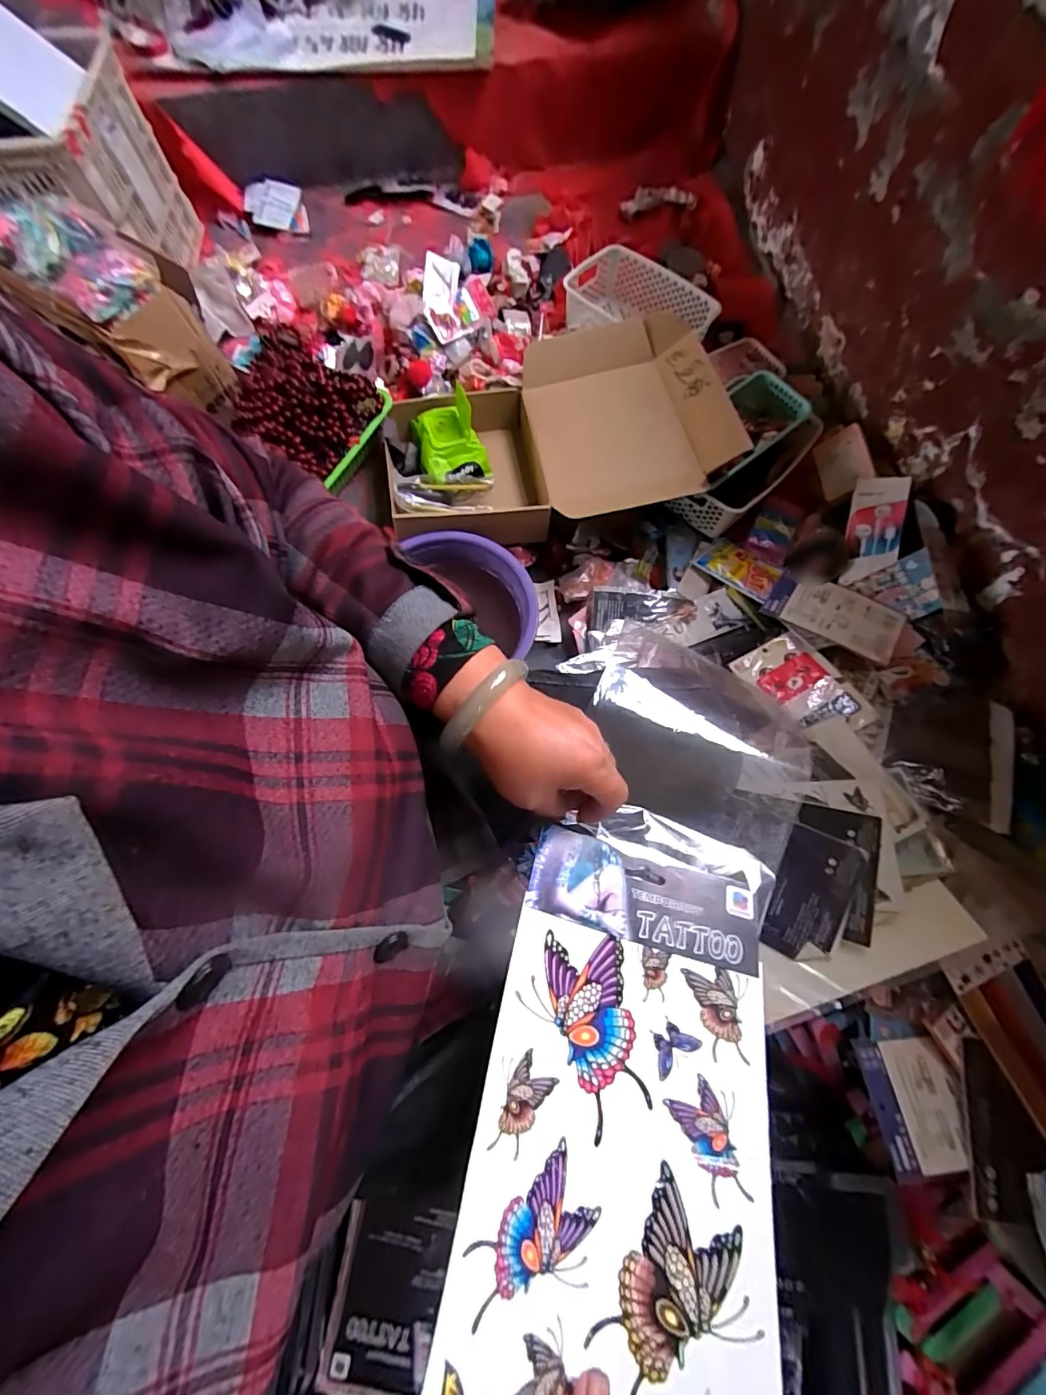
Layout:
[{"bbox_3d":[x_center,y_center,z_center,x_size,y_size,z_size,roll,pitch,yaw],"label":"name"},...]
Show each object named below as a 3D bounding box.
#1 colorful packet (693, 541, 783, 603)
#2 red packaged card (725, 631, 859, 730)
[{"bbox_3d":[0.371,-0.222,0.843,0.131,0.009,0.090,39,65,23],"label":"colorful packet"},{"bbox_3d":[0.411,-0.022,0.748,0.103,0.008,0.149,-32,63,-3],"label":"red packaged card"}]

